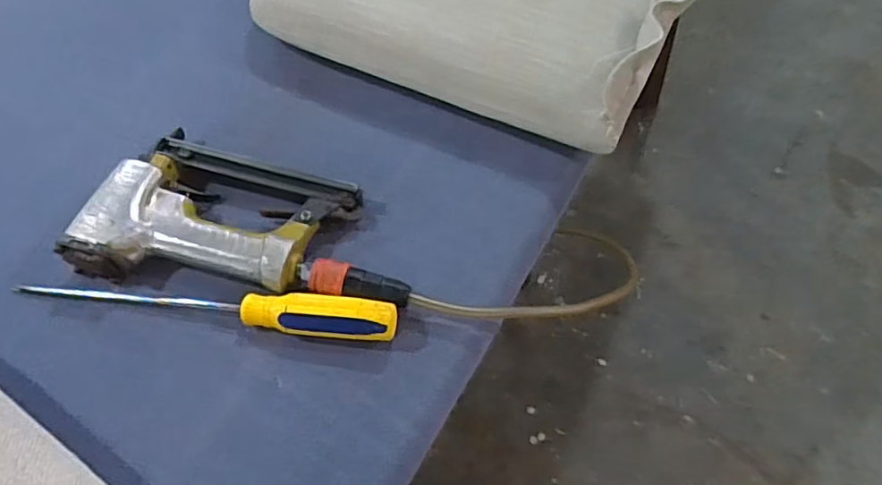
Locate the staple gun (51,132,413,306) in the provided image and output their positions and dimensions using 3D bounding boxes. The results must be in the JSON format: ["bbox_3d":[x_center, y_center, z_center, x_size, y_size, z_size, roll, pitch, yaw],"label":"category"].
[{"bbox_3d":[-0.148,-0.023,0.460,0.256,0.037,0.130,6,61,3],"label":"staple gun"}]

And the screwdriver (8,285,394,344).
[{"bbox_3d":[-0.173,0.047,0.430,0.282,0.026,0.028,6,61,3],"label":"screwdriver"}]

